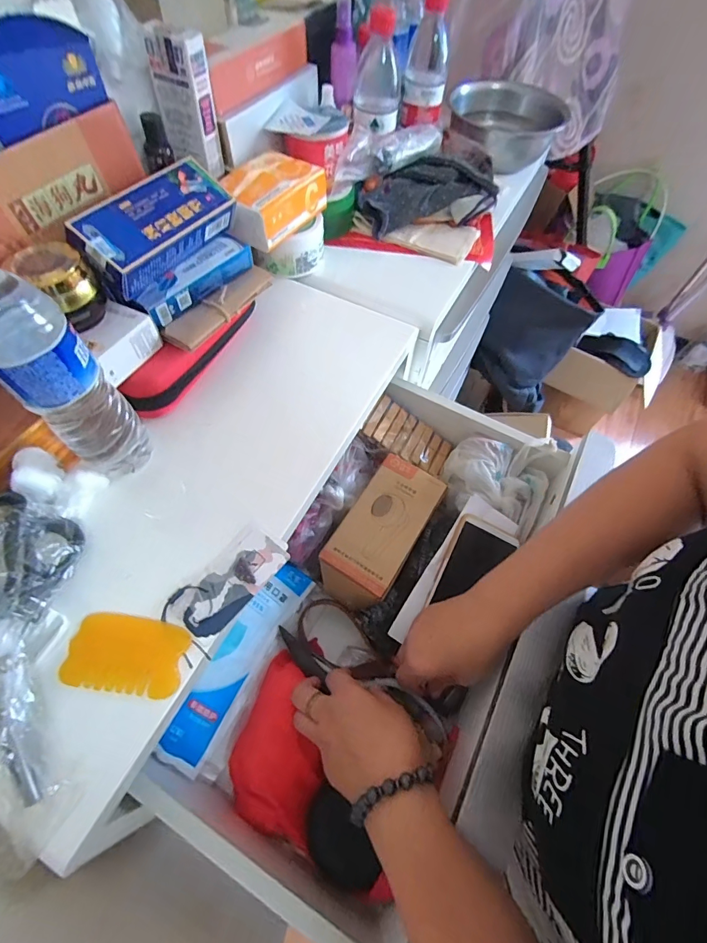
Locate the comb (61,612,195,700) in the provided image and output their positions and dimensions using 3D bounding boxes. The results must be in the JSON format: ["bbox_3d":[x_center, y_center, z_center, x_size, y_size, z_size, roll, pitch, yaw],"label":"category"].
[{"bbox_3d":[-0.181,0.145,0.325,0.091,0.005,0.054,7,61,1],"label":"comb"}]

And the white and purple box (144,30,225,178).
[{"bbox_3d":[-0.178,-0.392,0.437,0.053,0.114,0.031,20,63,9],"label":"white and purple box"}]

